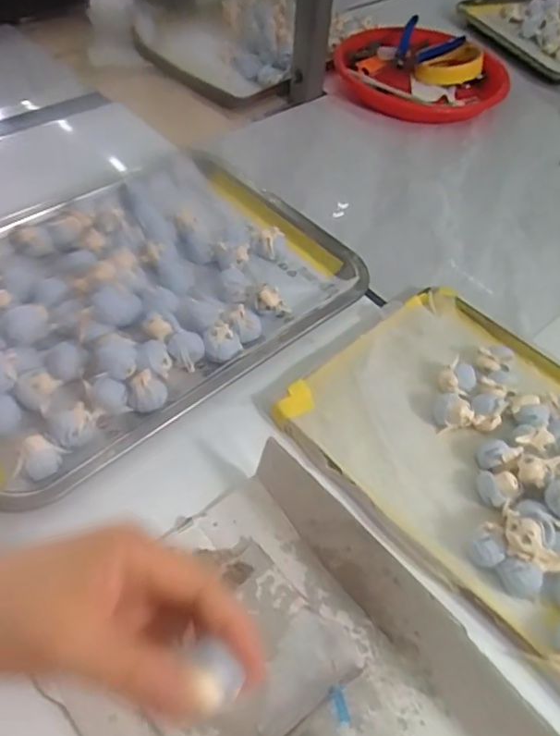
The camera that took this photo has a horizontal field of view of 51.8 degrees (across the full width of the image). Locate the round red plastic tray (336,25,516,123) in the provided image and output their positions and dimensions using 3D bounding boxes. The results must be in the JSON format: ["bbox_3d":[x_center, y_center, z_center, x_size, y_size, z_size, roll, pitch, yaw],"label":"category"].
[{"bbox_3d":[0.181,-0.376,0.740,0.199,0.044,0.181,-23,56,-20],"label":"round red plastic tray"}]

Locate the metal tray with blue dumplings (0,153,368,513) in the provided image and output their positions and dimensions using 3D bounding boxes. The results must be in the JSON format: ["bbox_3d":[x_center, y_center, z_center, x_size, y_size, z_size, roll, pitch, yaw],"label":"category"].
[{"bbox_3d":[-0.124,-0.069,0.473,0.354,0.043,0.261,-35,60,-26],"label":"metal tray with blue dumplings"}]

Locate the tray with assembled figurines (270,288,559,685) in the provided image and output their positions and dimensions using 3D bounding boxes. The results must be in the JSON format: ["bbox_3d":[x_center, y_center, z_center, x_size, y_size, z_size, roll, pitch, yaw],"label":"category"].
[{"bbox_3d":[0.167,0.065,0.397,0.208,0.033,0.308,-35,61,-27],"label":"tray with assembled figurines"}]

